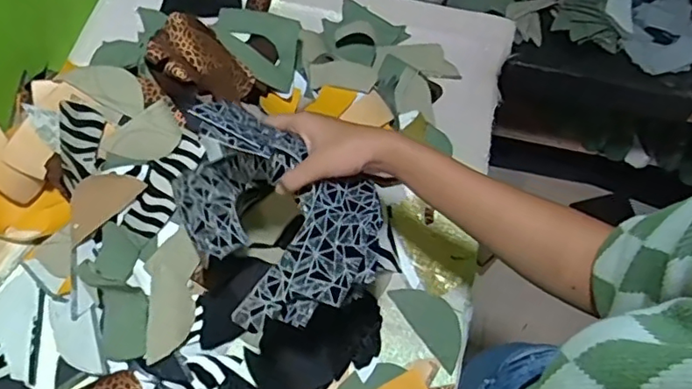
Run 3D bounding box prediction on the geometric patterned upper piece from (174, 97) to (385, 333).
[{"bbox_3d":[-0.054,0.011,0.509,0.155,0.156,0.172,-26,67,-16],"label":"geometric patterned upper piece"}]

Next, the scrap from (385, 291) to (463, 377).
[{"bbox_3d":[0.106,0.151,0.697,0.052,0.004,0.110,-34,69,-14],"label":"scrap"}]

